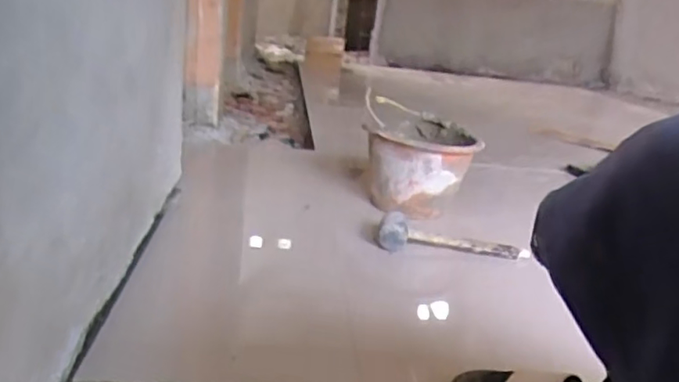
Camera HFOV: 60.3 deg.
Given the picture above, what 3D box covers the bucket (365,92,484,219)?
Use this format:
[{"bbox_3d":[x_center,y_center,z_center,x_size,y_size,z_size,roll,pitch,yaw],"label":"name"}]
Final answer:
[{"bbox_3d":[0.186,-0.059,1.402,0.241,0.207,0.262,6,18,-2],"label":"bucket"}]

